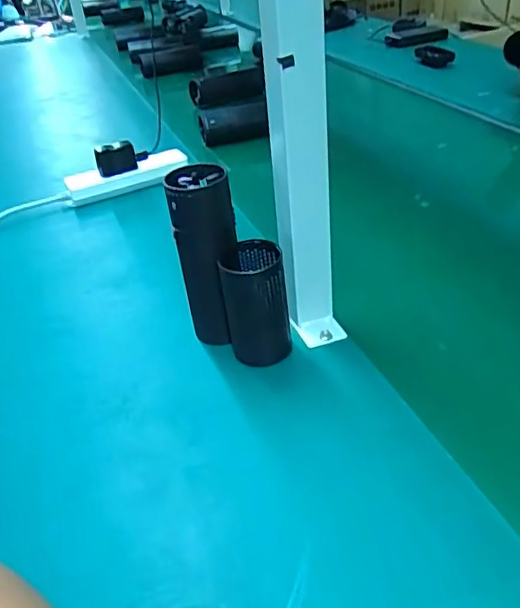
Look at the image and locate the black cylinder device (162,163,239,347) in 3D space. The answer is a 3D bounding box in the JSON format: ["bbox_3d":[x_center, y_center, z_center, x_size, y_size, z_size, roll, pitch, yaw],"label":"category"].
[{"bbox_3d":[-0.045,-0.034,0.537,0.053,0.166,0.054,-10,34,-4],"label":"black cylinder device"}]

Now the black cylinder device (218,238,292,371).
[{"bbox_3d":[-0.003,0.002,0.526,0.054,0.102,0.046,-8,34,-2],"label":"black cylinder device"}]

